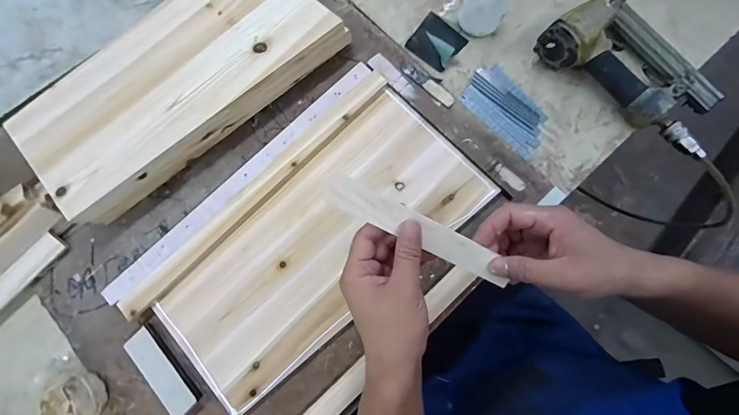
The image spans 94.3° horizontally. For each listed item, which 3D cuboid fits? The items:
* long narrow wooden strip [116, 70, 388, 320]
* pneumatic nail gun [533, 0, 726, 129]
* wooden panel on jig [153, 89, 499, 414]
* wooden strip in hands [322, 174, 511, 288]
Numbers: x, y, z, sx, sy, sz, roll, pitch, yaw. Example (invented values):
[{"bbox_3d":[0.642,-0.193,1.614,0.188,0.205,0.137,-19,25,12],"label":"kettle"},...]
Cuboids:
[{"bbox_3d":[-0.137,-0.028,0.460,0.033,0.009,0.448,43,79,9],"label":"long narrow wooden strip"},{"bbox_3d":[0.381,-0.210,0.493,0.244,0.067,0.152,41,79,8],"label":"pneumatic nail gun"},{"bbox_3d":[-0.051,0.045,0.444,0.421,0.012,0.196,-43,81,-11],"label":"wooden panel on jig"},{"bbox_3d":[0.049,0.022,0.320,0.193,0.008,0.028,27,85,-14],"label":"wooden strip in hands"}]

